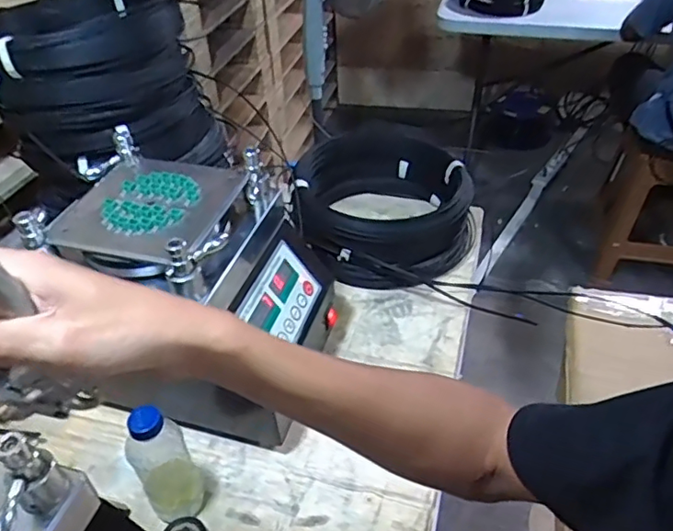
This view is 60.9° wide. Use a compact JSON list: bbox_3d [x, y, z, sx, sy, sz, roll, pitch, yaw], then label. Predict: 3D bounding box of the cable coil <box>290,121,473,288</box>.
[{"bbox_3d":[0.077,-0.101,0.983,0.298,0.116,0.294,-1,41,1],"label":"cable coil"}]

